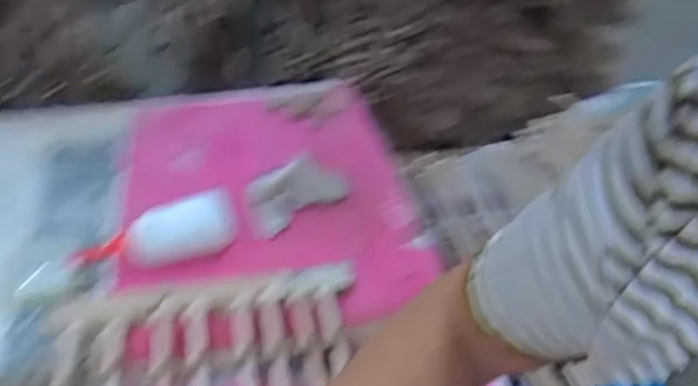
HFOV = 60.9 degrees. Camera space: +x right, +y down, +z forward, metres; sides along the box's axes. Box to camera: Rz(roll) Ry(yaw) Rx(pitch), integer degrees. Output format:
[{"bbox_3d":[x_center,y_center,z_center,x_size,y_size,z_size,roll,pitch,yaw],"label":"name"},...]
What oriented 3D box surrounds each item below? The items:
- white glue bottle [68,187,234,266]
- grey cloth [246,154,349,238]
[{"bbox_3d":[-0.214,0.050,0.645,0.179,0.056,0.056,-15,38,-21],"label":"white glue bottle"},{"bbox_3d":[-0.067,-0.004,0.739,0.132,0.038,0.074,-24,42,-32],"label":"grey cloth"}]

